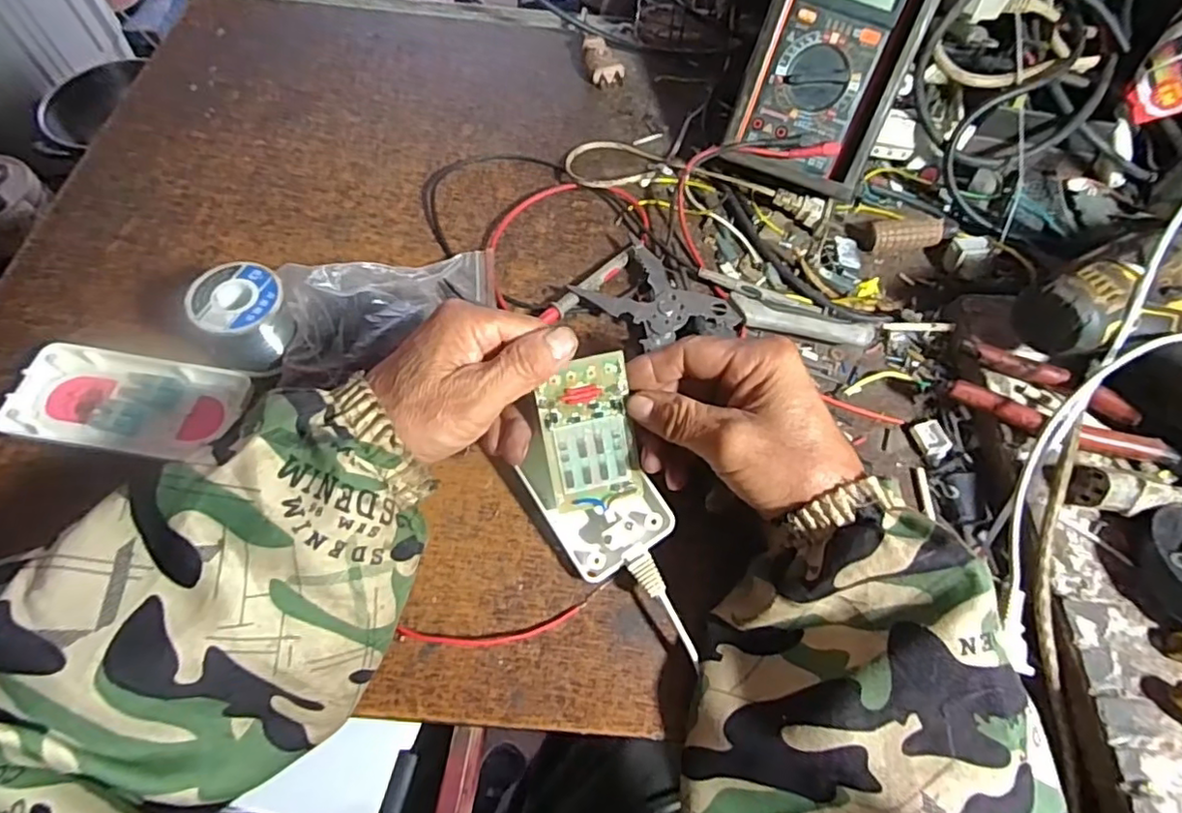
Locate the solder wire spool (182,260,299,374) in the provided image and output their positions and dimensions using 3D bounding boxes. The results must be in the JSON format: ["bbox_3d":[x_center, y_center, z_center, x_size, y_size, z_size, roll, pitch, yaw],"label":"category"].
[{"bbox_3d":[-0.212,-0.054,0.379,0.051,0.047,0.051,1,61,-2],"label":"solder wire spool"}]

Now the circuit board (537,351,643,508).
[{"bbox_3d":[-0.001,0.015,0.337,0.049,0.004,0.082,-13,106,-8],"label":"circuit board"}]

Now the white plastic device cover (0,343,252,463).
[{"bbox_3d":[-0.273,-0.004,0.364,0.123,0.018,0.059,4,61,0],"label":"white plastic device cover"}]

